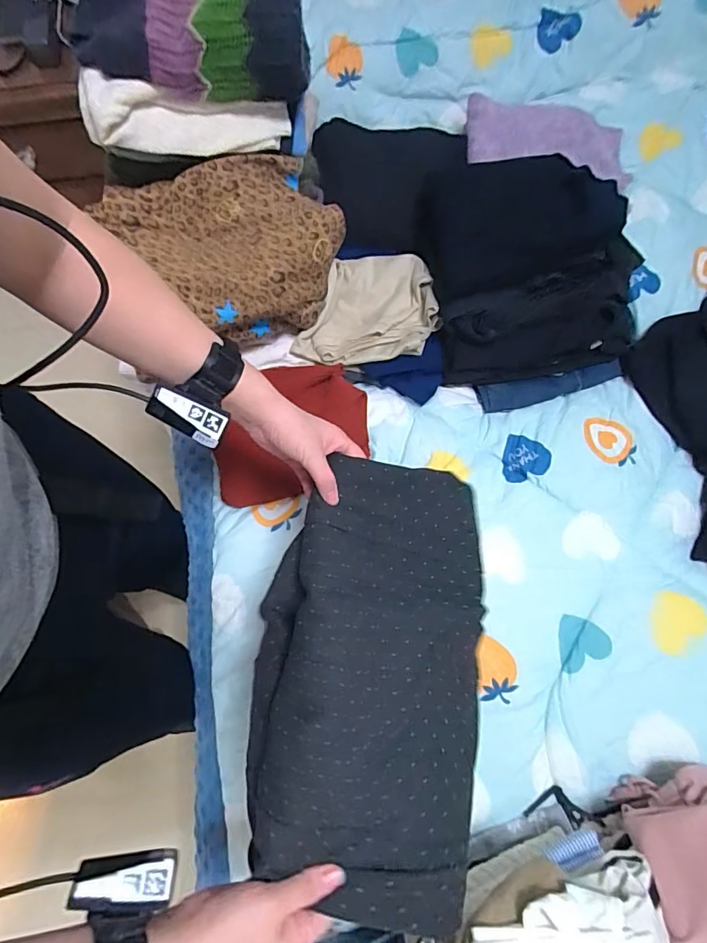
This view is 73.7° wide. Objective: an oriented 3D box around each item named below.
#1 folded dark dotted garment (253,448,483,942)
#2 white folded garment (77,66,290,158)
[{"bbox_3d":[0.019,0.183,0.448,0.224,0.079,0.384,10,75,2],"label":"folded dark dotted garment"},{"bbox_3d":[-0.223,-0.477,0.640,0.261,0.064,0.069,-5,74,-16],"label":"white folded garment"}]

